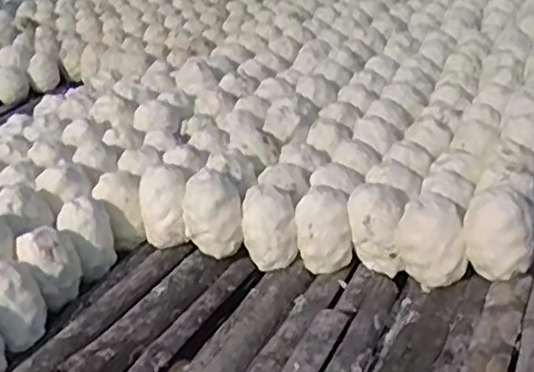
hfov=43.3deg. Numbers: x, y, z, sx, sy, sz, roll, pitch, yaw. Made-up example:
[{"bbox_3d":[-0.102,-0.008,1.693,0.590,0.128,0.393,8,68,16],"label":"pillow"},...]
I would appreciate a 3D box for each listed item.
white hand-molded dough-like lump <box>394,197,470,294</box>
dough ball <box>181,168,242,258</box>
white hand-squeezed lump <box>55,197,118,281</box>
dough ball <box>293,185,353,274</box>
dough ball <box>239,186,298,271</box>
[{"bbox_3d":[0.208,0.070,0.853,0.083,0.095,0.076,0,31,8],"label":"white hand-molded dough-like lump"},{"bbox_3d":[-0.076,0.037,0.933,0.081,0.095,0.077,-8,30,-5],"label":"dough ball"},{"bbox_3d":[-0.249,0.065,0.938,0.070,0.084,0.074,-22,34,-26],"label":"white hand-squeezed lump"},{"bbox_3d":[0.075,0.059,0.910,0.073,0.092,0.070,-4,30,2],"label":"dough ball"},{"bbox_3d":[0.001,0.054,0.922,0.071,0.095,0.076,-5,30,0],"label":"dough ball"}]

